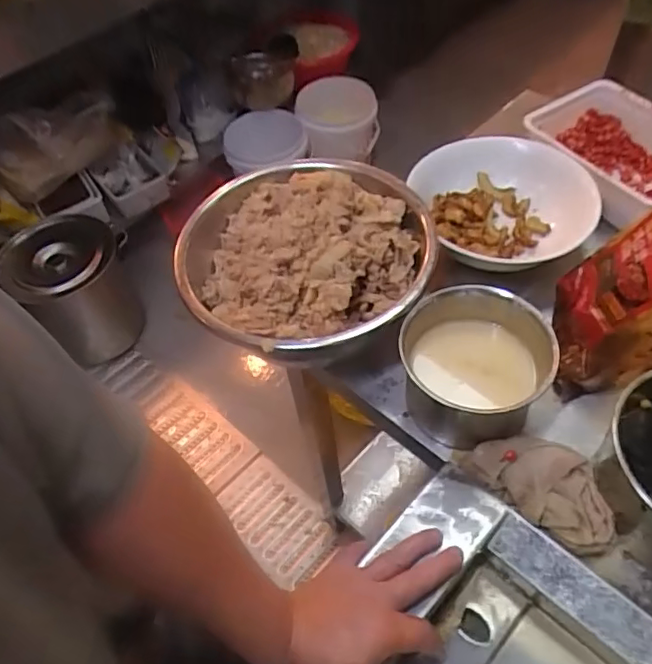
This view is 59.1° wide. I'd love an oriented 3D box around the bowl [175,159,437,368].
[{"bbox_3d":[-0.018,-0.082,0.597,0.247,0.078,0.236,-3,53,4],"label":"bowl"}]

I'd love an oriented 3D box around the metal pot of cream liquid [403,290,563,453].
[{"bbox_3d":[0.137,0.028,0.546,0.129,0.109,0.133,-3,53,4],"label":"metal pot of cream liquid"}]

